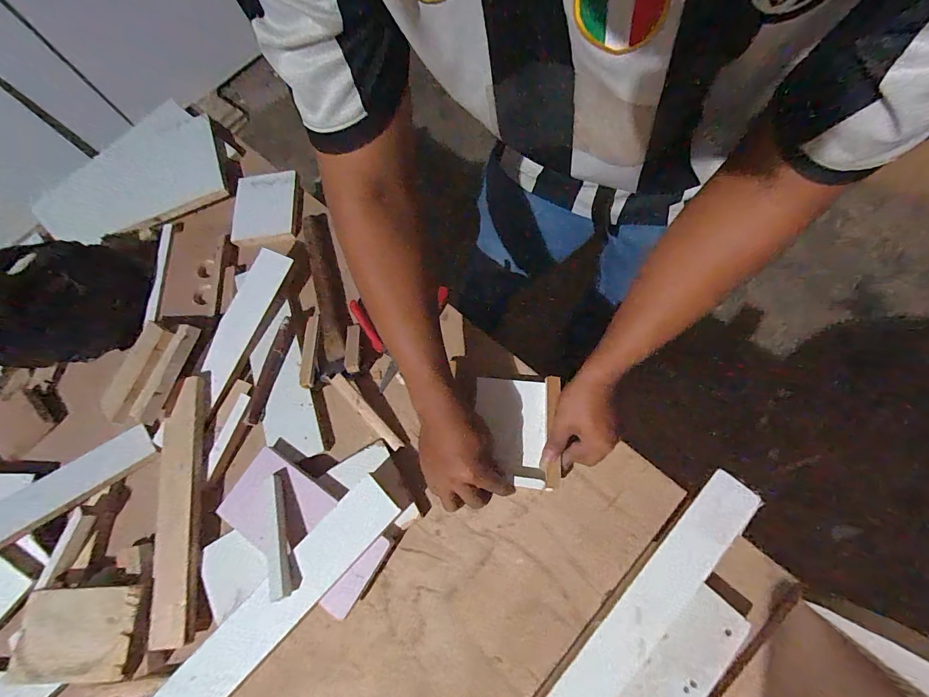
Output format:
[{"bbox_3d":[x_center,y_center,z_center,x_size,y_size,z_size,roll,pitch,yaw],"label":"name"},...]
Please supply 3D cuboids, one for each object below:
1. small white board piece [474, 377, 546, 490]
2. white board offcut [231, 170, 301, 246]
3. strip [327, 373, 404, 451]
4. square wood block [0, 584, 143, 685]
[{"bbox_3d":[0.059,0.108,0.532,0.093,0.009,0.137,3,69,7],"label":"small white board piece"},{"bbox_3d":[-0.350,-0.252,0.713,0.111,0.021,0.139,-10,70,3],"label":"white board offcut"},{"bbox_3d":[-0.139,0.089,0.568,0.138,0.023,0.017,44,77,12],"label":"strip"},{"bbox_3d":[-0.479,0.349,0.487,0.152,0.020,0.097,-6,70,5],"label":"square wood block"}]

